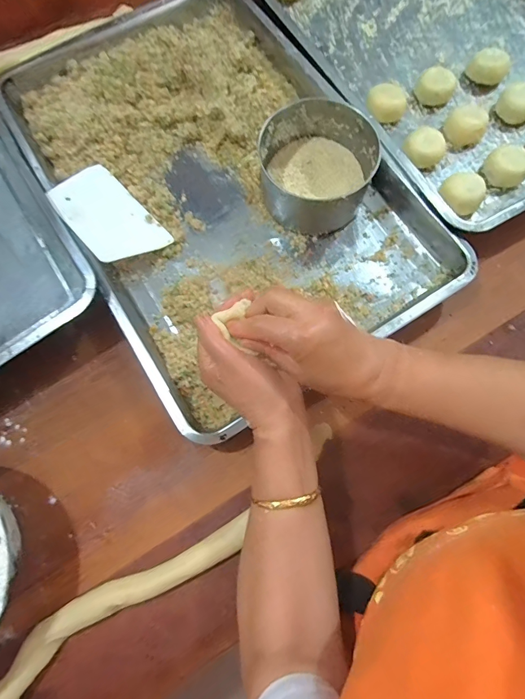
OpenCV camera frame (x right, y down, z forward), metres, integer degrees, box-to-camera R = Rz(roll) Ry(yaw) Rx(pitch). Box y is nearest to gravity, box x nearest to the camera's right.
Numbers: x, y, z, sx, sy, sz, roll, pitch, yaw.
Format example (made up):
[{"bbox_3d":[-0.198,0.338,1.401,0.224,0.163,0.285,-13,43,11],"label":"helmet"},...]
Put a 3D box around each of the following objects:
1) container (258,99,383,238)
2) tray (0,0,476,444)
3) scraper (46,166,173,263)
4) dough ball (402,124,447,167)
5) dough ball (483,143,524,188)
[{"bbox_3d":[0.067,-0.231,0.482,0.133,0.072,0.136,0,74,1],"label":"container"},{"bbox_3d":[-0.064,-0.233,0.496,0.391,0.048,0.600,-32,79,-7],"label":"tray"},{"bbox_3d":[-0.198,-0.170,0.481,0.093,0.008,0.143,-40,84,-29],"label":"scraper"},{"bbox_3d":[0.214,-0.265,0.506,0.051,0.033,0.045,34,80,9],"label":"dough ball"},{"bbox_3d":[0.320,-0.239,0.499,0.054,0.034,0.044,44,81,11],"label":"dough ball"}]

